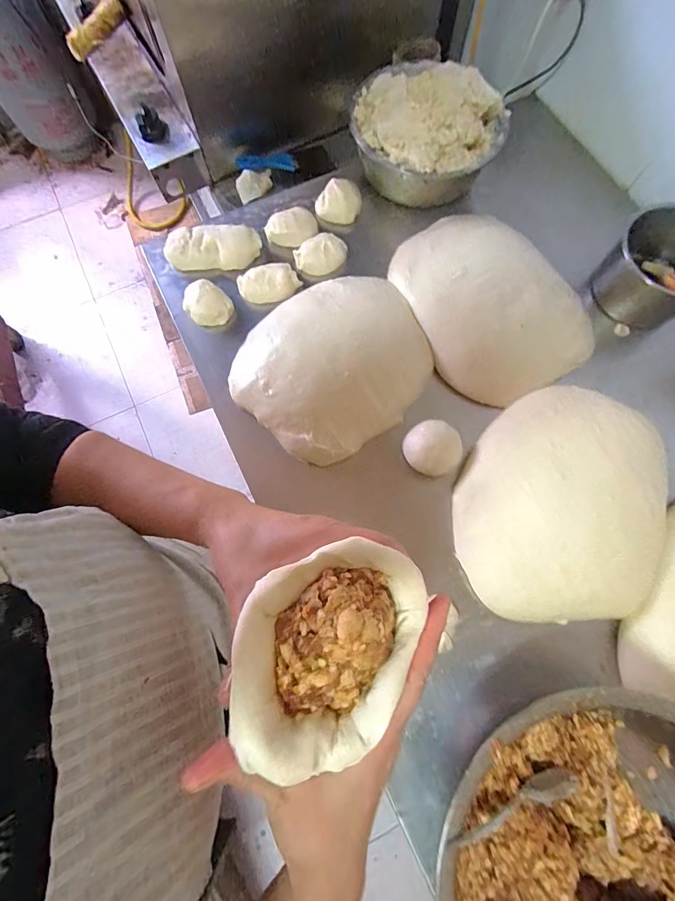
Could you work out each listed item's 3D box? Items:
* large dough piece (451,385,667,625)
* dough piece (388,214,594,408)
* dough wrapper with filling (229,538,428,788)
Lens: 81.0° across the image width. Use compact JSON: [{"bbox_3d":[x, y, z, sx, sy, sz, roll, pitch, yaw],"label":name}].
[{"bbox_3d":[0.284,0.060,0.513,0.246,0.053,0.310,9,74,3],"label":"large dough piece"},{"bbox_3d":[0.222,-0.234,0.596,0.226,0.060,0.315,-24,75,-7],"label":"dough piece"},{"bbox_3d":[-0.005,0.102,0.210,0.086,0.033,0.114,27,76,8],"label":"dough wrapper with filling"}]

